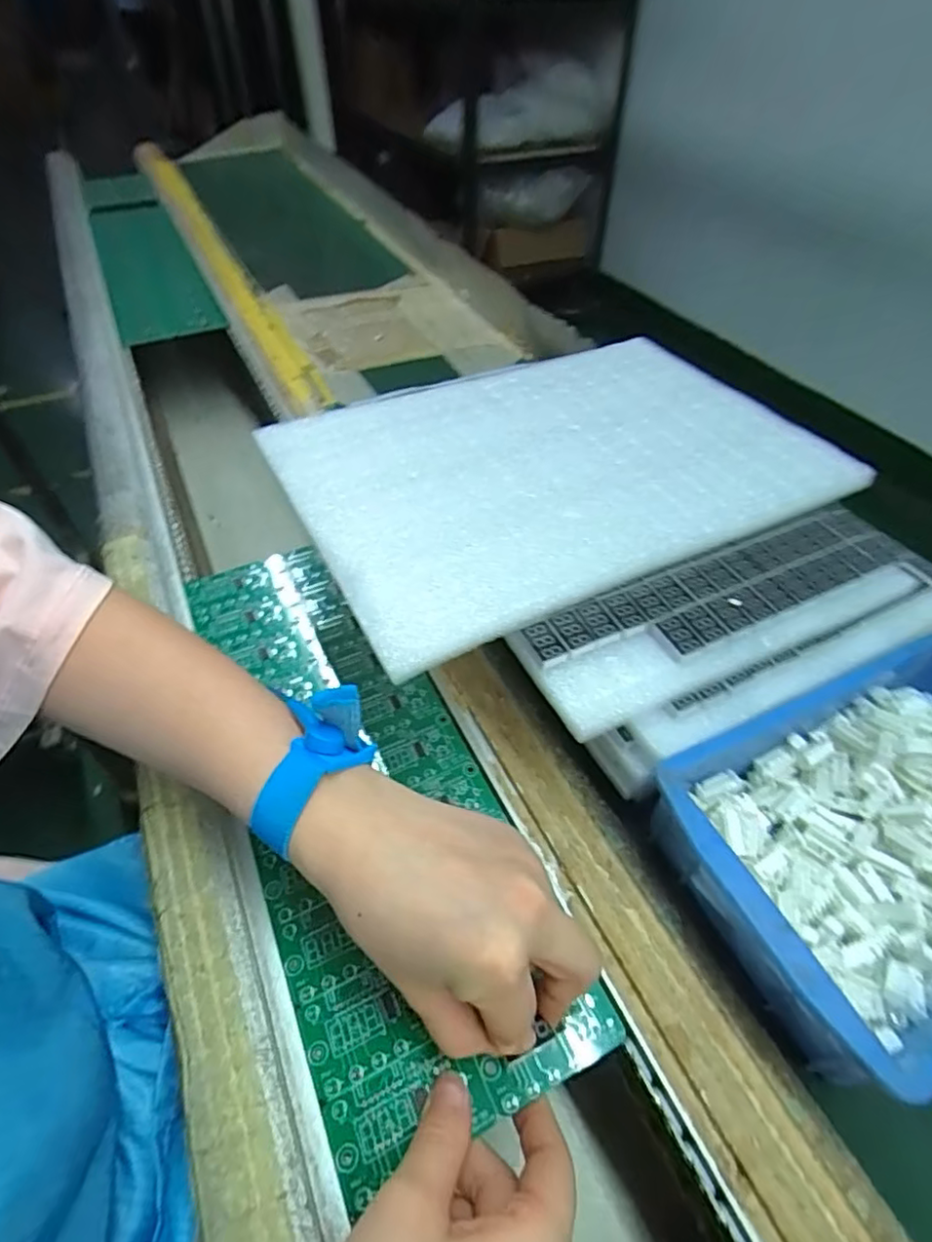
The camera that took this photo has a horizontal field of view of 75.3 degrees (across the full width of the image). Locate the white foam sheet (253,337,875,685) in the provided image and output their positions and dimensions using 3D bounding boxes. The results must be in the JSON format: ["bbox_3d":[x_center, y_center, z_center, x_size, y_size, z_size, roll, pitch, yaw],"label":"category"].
[{"bbox_3d":[0.054,-0.101,0.372,0.305,0.012,0.213,-22,54,-18],"label":"white foam sheet"}]

